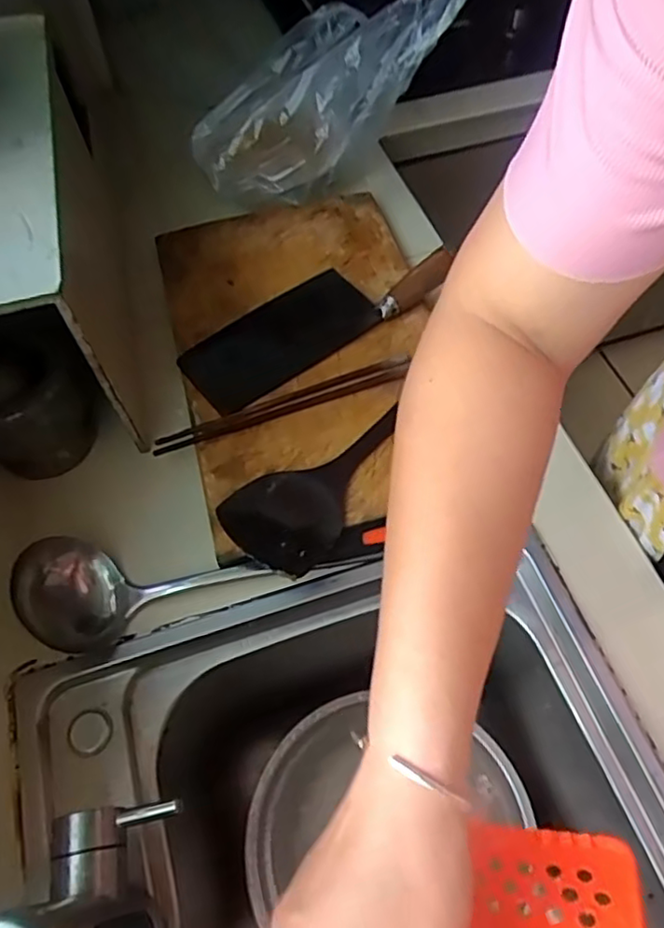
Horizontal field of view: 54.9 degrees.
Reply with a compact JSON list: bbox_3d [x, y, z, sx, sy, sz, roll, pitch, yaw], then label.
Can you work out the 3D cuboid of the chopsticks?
[{"bbox_3d":[-0.043,-0.055,0.594,0.244,0.006,0.023,-19,59,-9],"label":"chopsticks"}]

